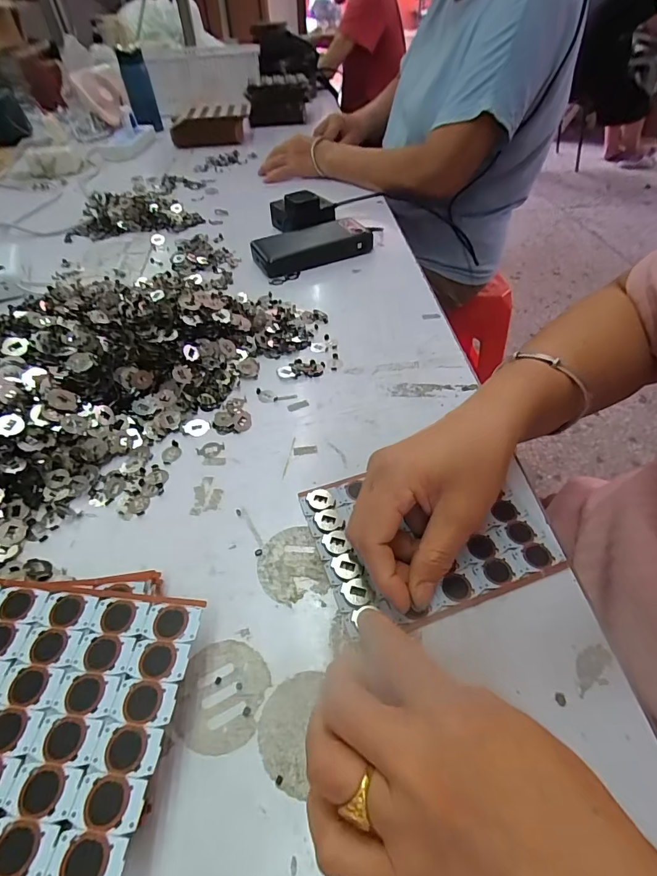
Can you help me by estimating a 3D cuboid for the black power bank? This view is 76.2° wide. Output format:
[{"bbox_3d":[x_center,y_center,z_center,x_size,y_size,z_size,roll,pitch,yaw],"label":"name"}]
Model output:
[{"bbox_3d":[-0.020,-0.256,0.562,0.158,0.031,0.065,-21,51,-15],"label":"black power bank"}]

